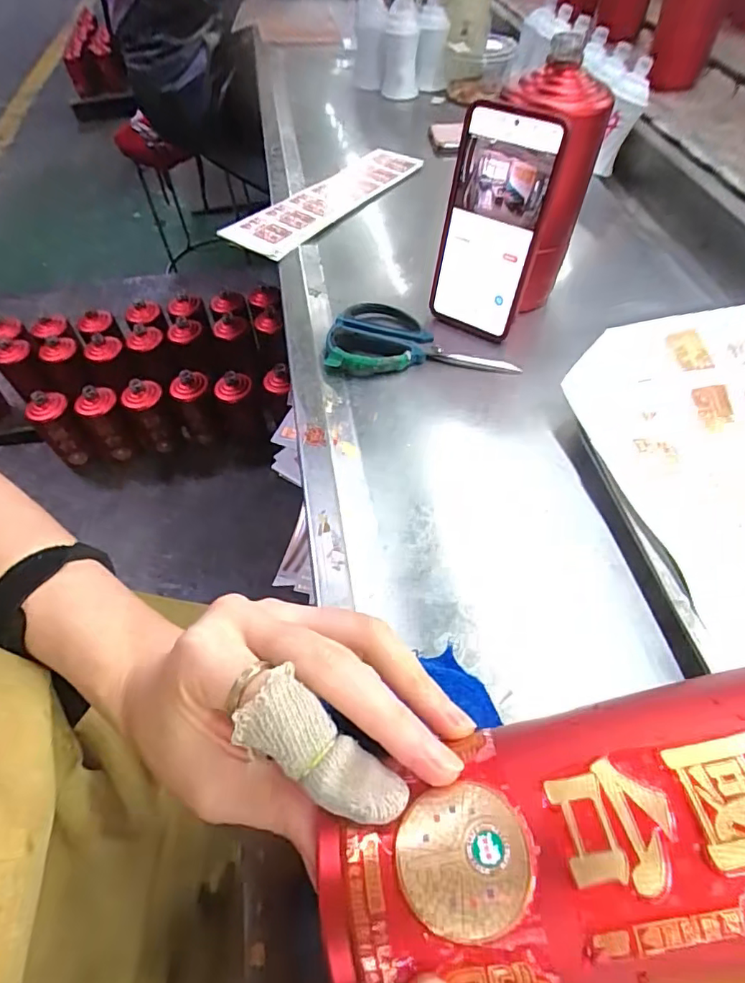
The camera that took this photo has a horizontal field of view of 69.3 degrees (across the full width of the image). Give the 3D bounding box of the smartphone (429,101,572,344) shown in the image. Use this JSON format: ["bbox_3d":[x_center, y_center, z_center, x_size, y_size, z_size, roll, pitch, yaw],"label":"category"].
[{"bbox_3d":[0.097,-0.216,0.448,0.084,0.166,0.018,29,43,22],"label":"smartphone"}]

